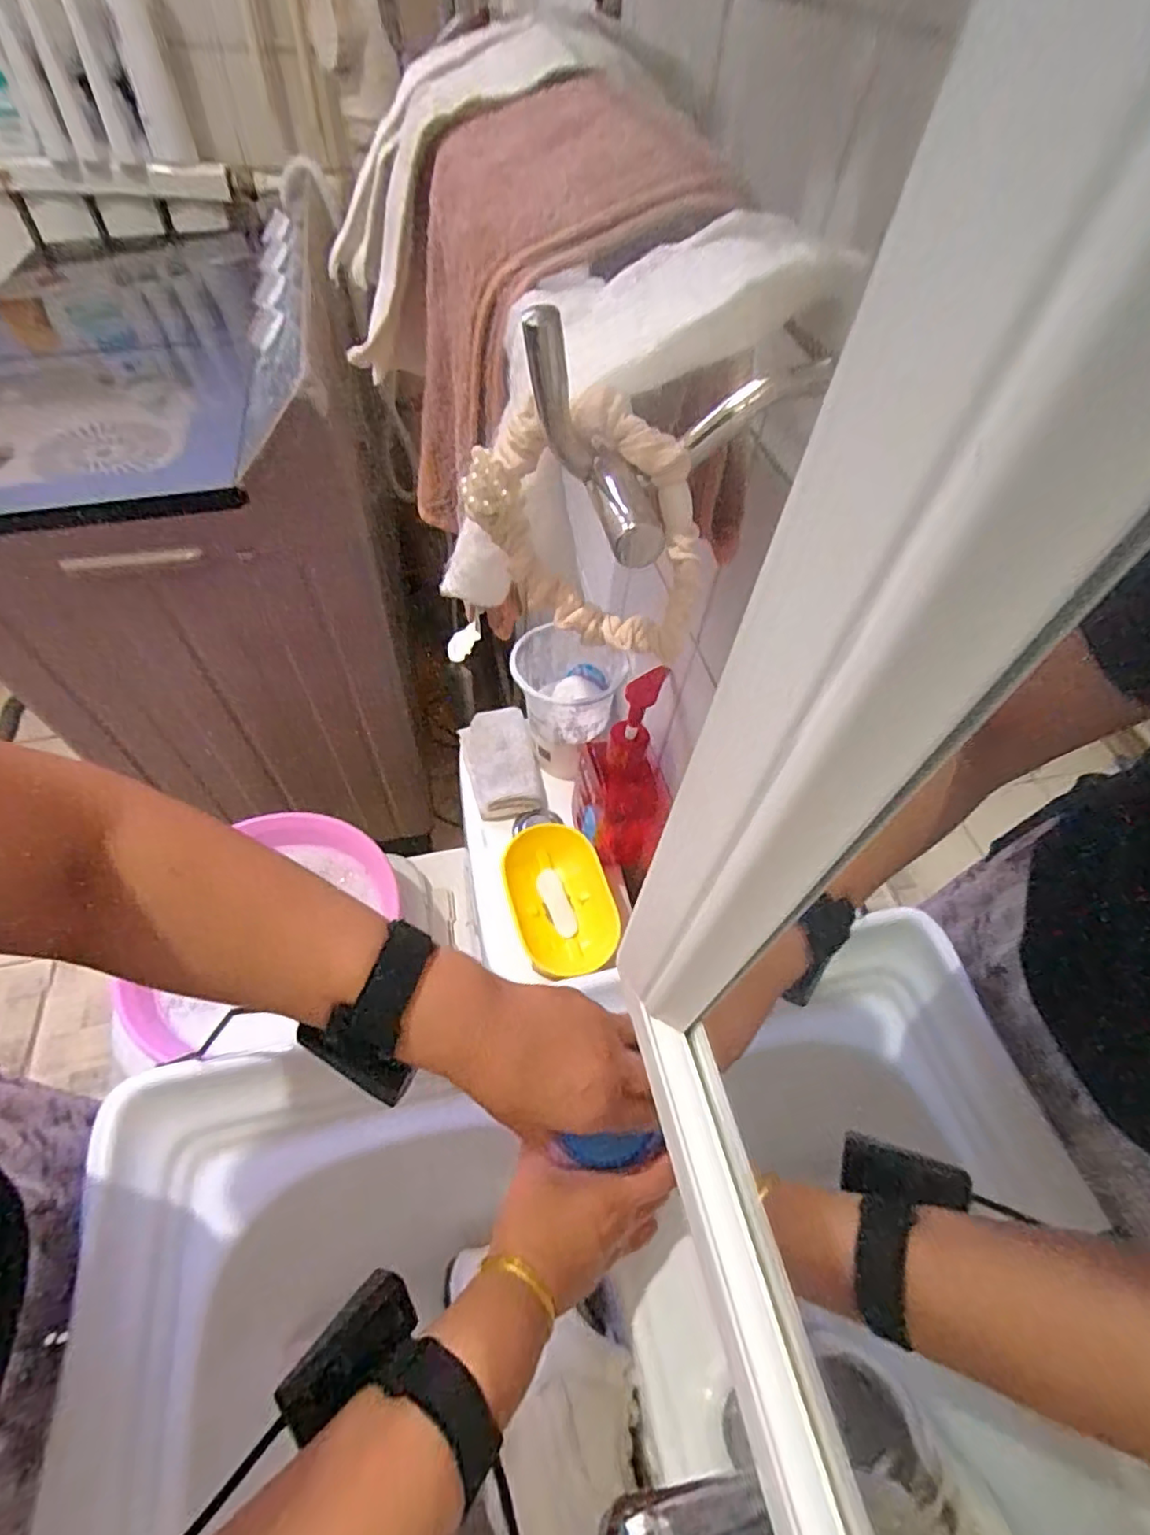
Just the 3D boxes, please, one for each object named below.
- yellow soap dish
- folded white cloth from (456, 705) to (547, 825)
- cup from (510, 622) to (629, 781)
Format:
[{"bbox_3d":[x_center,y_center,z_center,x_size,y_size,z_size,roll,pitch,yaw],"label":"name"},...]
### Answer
[{"bbox_3d":[-0.013,0.126,0.588,0.094,0.038,0.144,-15,56,-16],"label":"yellow soap dish"},{"bbox_3d":[-0.086,-0.011,0.715,0.077,0.032,0.146,-9,55,-12],"label":"folded white cloth"},{"bbox_3d":[-0.011,-0.068,0.678,0.111,0.130,0.104,3,53,-4],"label":"cup"}]

